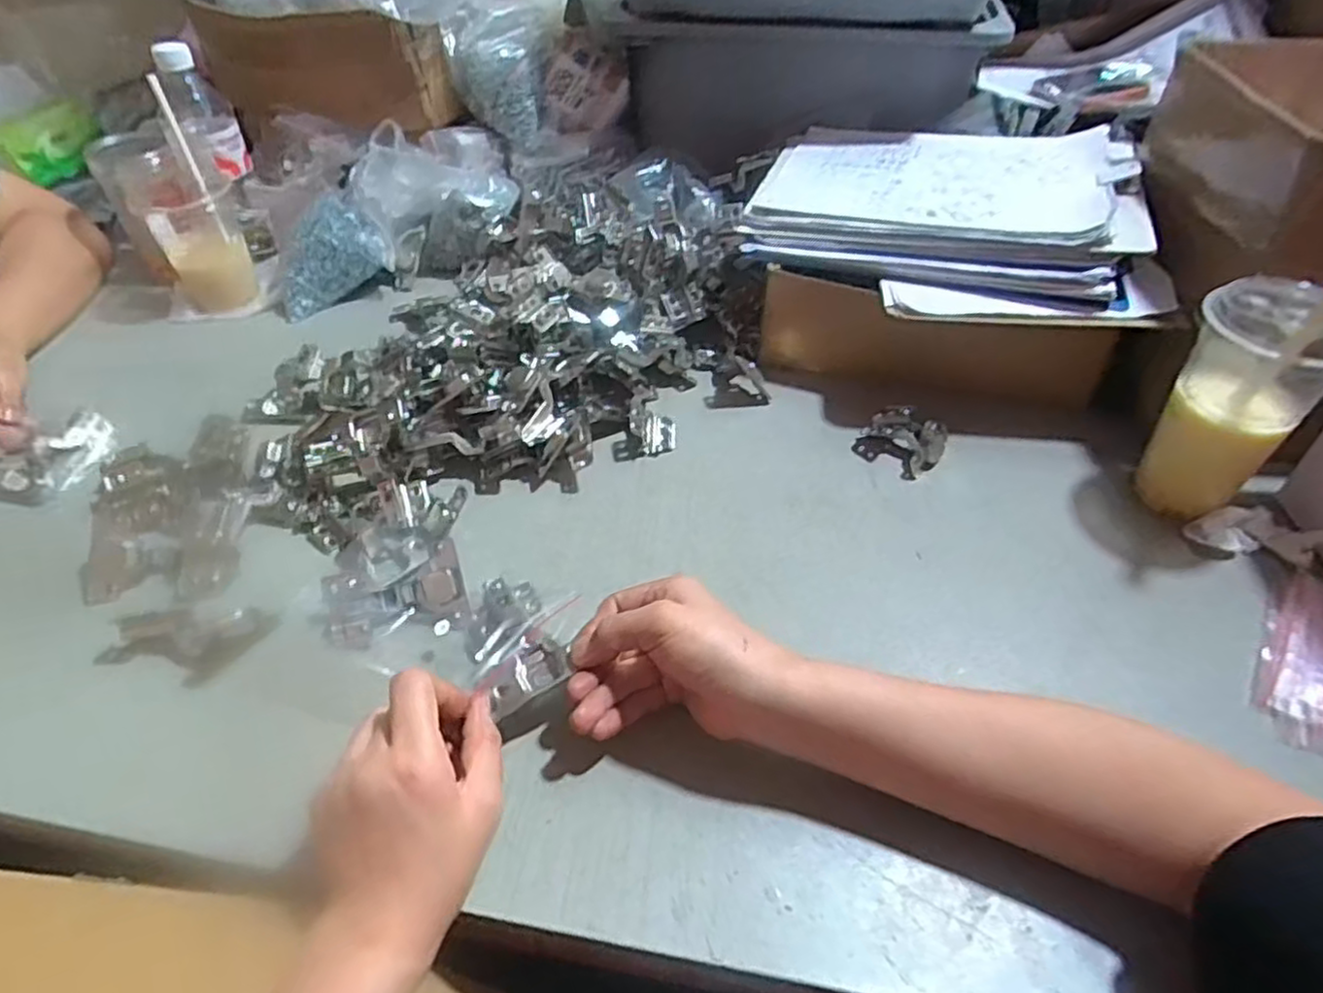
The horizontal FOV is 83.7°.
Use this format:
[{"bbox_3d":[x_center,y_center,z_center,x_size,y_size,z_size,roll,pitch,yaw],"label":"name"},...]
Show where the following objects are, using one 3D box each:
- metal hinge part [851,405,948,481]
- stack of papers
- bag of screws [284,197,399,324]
[{"bbox_3d":[0.204,-0.053,0.622,0.067,0.034,0.062,30,53,27],"label":"metal hinge part"},{"bbox_3d":[0.259,-0.260,0.666,0.346,0.060,0.279,10,46,11],"label":"stack of papers"},{"bbox_3d":[-0.357,-0.262,0.796,0.122,0.086,0.080,-22,49,-20],"label":"bag of screws"}]

